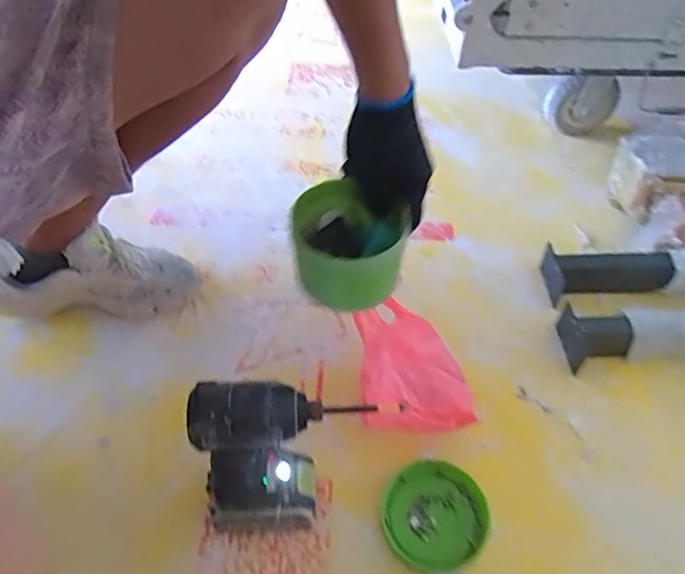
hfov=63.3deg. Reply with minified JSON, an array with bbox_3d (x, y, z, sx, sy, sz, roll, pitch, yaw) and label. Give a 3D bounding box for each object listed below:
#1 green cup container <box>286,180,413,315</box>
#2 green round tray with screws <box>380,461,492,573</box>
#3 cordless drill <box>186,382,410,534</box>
[{"bbox_3d":[0.007,-0.043,0.564,0.111,0.068,0.120,10,51,9],"label":"green cup container"},{"bbox_3d":[0.106,0.267,0.645,0.117,0.018,0.119,1,51,-1],"label":"green round tray with screws"},{"bbox_3d":[-0.055,0.170,0.557,0.171,0.237,0.067,-7,51,-7],"label":"cordless drill"}]

